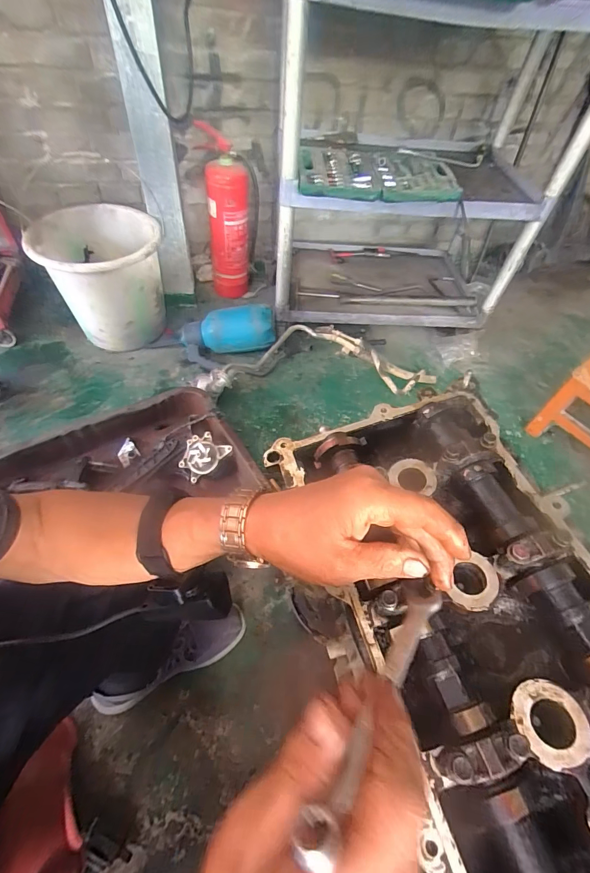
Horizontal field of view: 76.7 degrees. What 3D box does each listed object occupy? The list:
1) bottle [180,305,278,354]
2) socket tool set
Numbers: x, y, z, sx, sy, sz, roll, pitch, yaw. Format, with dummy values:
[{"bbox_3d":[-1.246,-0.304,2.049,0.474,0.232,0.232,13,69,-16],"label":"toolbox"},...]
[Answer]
[{"bbox_3d":[-0.200,-0.319,1.115,0.275,0.111,0.089,1,52,-5],"label":"bottle"},{"bbox_3d":[0.195,-0.642,0.909,0.392,0.052,0.247,12,52,4],"label":"socket tool set"}]

